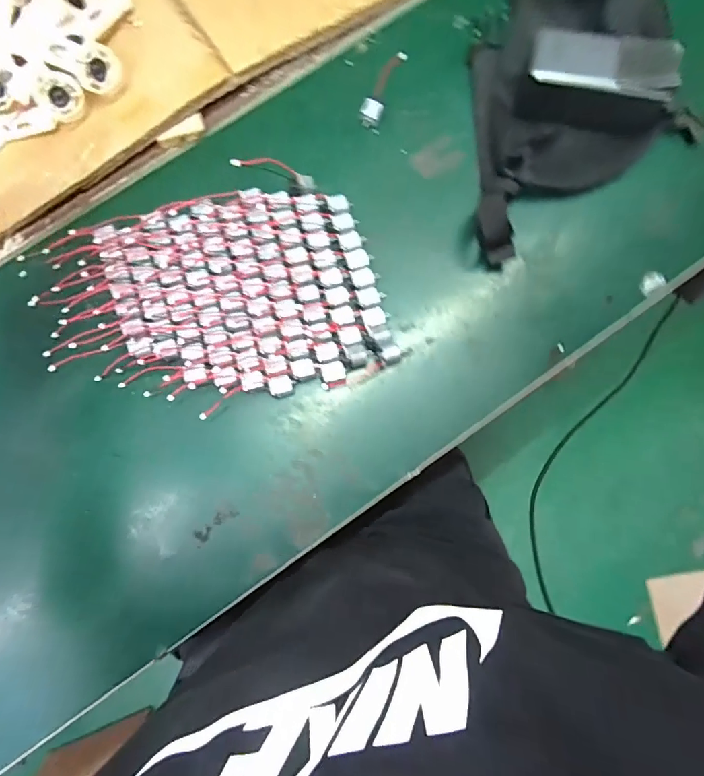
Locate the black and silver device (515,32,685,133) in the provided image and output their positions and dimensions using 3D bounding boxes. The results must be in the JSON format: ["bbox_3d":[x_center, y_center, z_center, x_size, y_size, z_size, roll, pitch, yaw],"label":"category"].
[{"bbox_3d":[0.230,-0.289,0.412,0.134,0.055,0.065,15,86,0],"label":"black and silver device"}]

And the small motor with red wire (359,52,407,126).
[{"bbox_3d":[0.032,-0.310,0.447,0.021,0.014,0.094,21,81,6],"label":"small motor with red wire"}]

